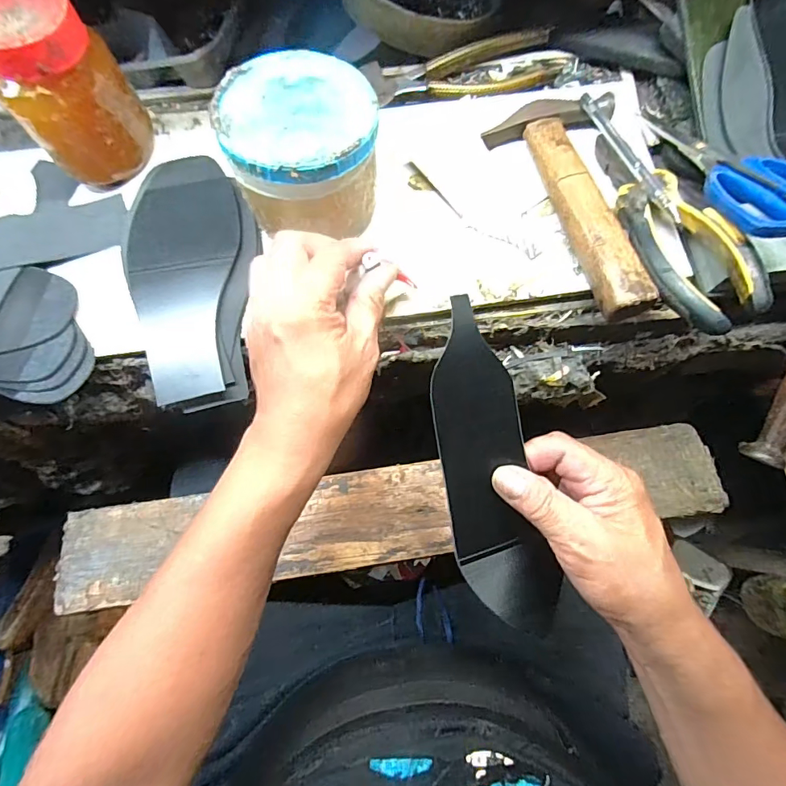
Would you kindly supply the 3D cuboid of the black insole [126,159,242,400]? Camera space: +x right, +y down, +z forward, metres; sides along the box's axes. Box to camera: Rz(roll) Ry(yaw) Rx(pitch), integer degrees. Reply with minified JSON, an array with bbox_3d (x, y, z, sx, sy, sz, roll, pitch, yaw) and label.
[{"bbox_3d":[-0.159,-0.092,0.342,0.084,0.008,0.196,-6,76,-1],"label":"black insole"}]

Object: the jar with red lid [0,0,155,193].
[{"bbox_3d":[-0.239,-0.221,0.330,0.081,0.105,0.072,-40,79,-9],"label":"jar with red lid"}]

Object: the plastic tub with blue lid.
[{"bbox_3d":[-0.062,-0.171,0.323,0.102,0.086,0.112,0,76,1],"label":"plastic tub with blue lid"}]

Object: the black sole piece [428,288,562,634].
[{"bbox_3d":[0.061,0.056,0.286,0.059,0.011,0.222,-16,102,-3],"label":"black sole piece"}]

